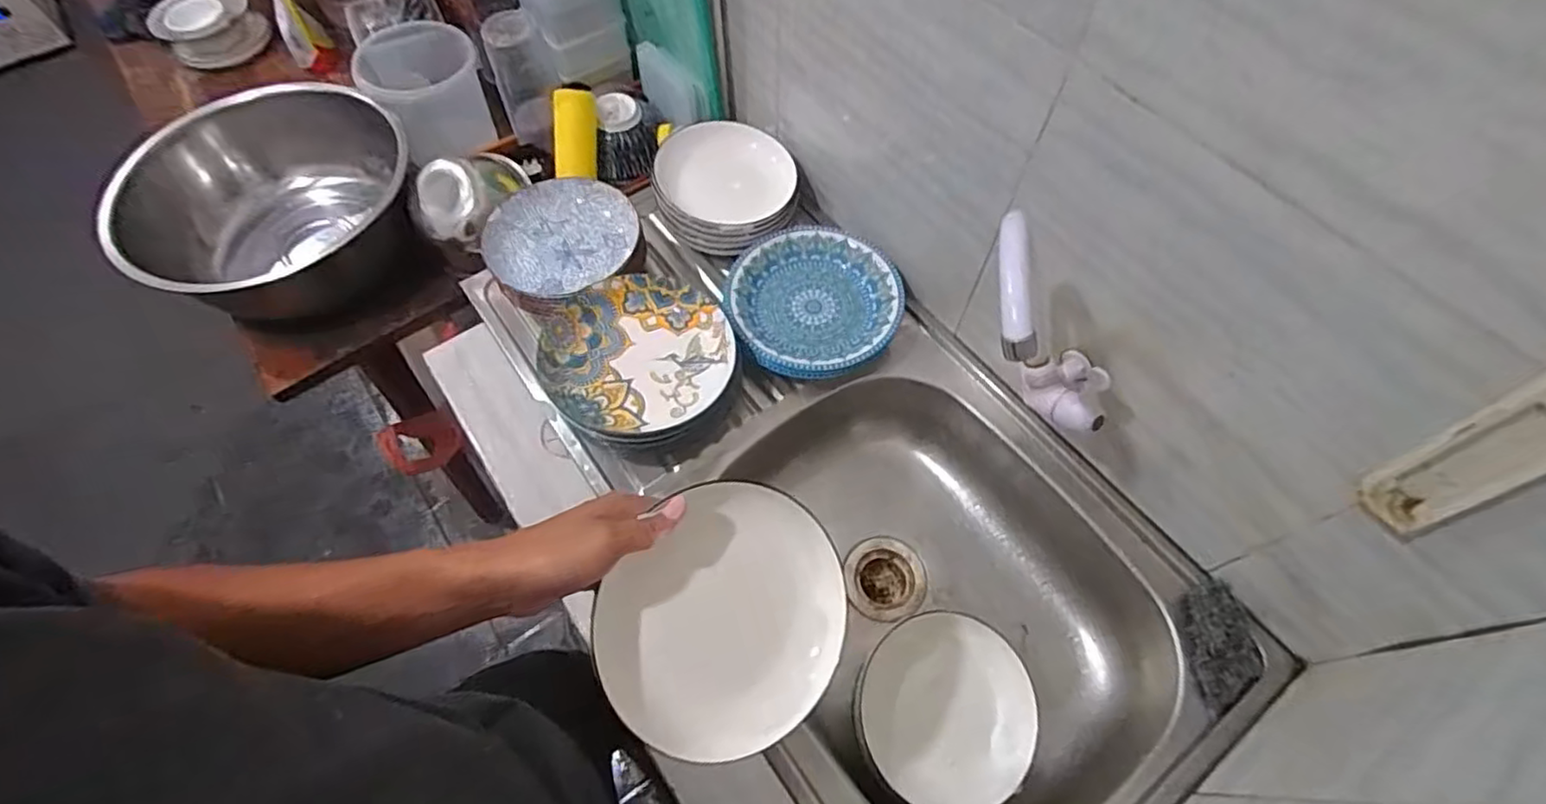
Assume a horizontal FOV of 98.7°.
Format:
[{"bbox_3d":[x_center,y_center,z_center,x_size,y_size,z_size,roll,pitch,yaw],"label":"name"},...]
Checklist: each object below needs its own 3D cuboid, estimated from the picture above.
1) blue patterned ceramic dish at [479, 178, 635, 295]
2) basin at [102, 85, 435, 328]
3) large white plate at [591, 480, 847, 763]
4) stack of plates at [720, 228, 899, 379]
[{"bbox_3d":[-0.278,-0.223,0.876,0.189,0.023,0.181,0,62,0],"label":"blue patterned ceramic dish"},{"bbox_3d":[-0.696,-0.272,0.945,0.343,0.184,0.341,0,62,0],"label":"basin"},{"bbox_3d":[-0.030,0.162,0.493,0.168,0.028,0.191,40,70,0],"label":"large white plate"},{"bbox_3d":[0.056,-0.125,0.881,0.219,0.057,0.221,-16,63,-8],"label":"stack of plates"}]

